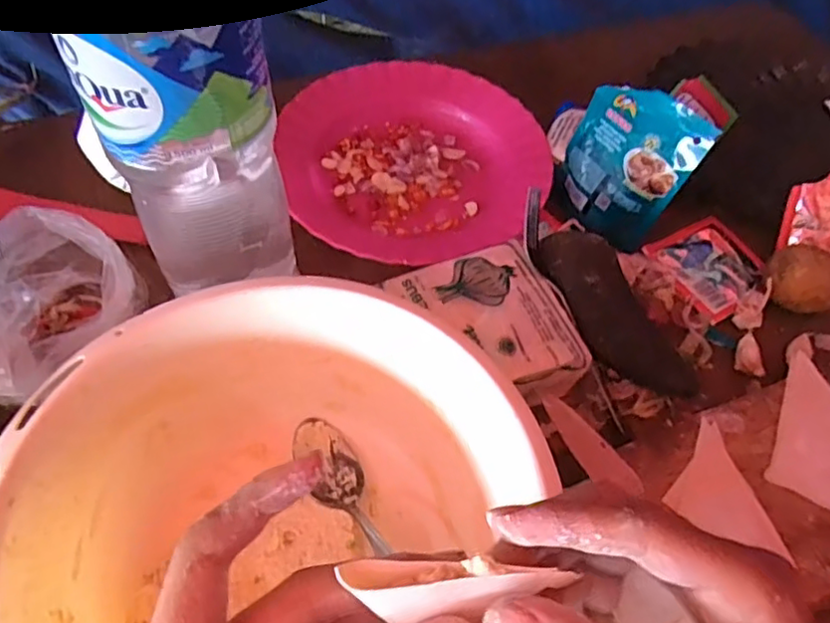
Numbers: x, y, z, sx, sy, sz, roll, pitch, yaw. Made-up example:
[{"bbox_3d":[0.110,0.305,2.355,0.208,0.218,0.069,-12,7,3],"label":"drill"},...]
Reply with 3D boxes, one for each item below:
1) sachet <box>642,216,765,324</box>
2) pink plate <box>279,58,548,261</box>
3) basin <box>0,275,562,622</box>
[{"bbox_3d":[0.229,-0.036,0.480,0.076,0.007,0.077,-25,63,-19],"label":"sachet"},{"bbox_3d":[-0.001,-0.121,0.504,0.204,0.027,0.206,2,58,-3],"label":"pink plate"},{"bbox_3d":[-0.065,0.108,0.311,0.235,0.100,0.224,2,58,-3],"label":"basin"}]

